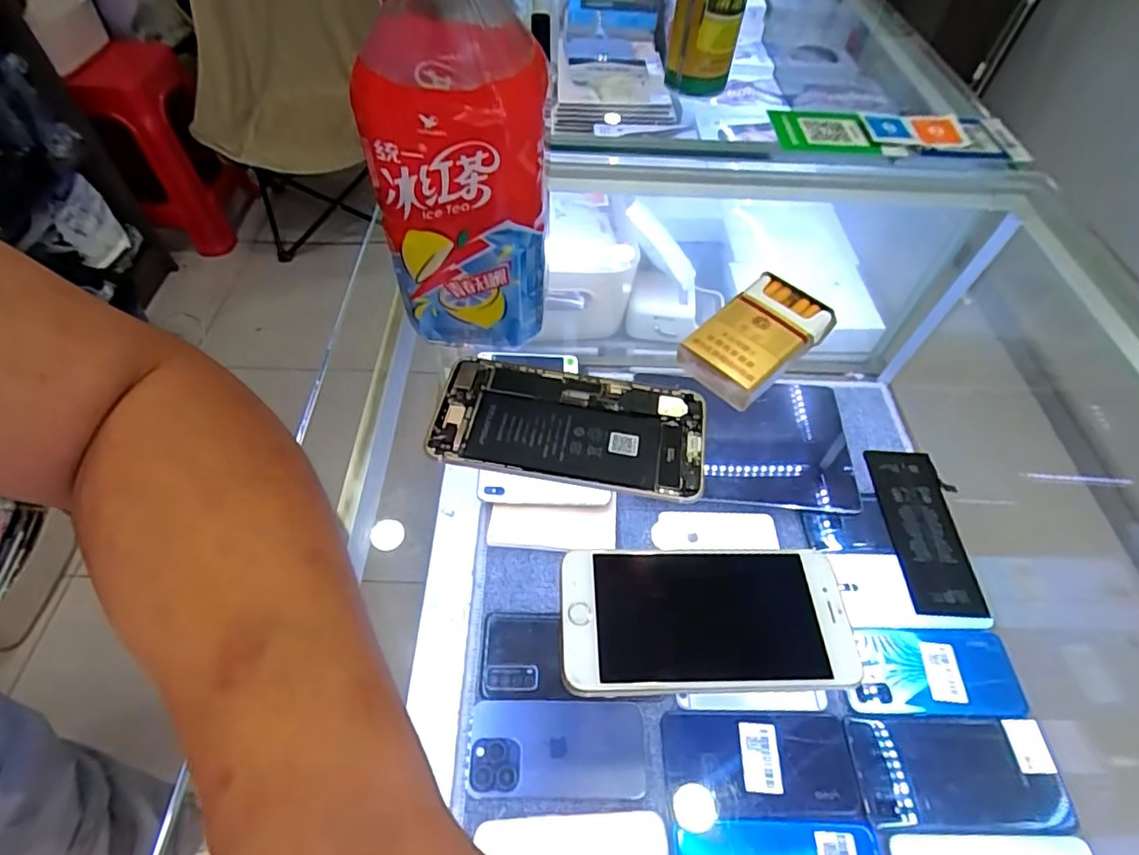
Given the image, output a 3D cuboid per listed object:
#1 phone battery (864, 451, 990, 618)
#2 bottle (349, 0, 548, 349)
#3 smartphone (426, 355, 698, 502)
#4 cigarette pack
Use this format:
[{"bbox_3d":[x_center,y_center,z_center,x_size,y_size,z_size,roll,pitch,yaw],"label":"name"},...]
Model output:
[{"bbox_3d":[0.190,0.053,0.305,0.040,0.006,0.093,1,54,-2],"label":"phone battery"},{"bbox_3d":[-0.055,-0.145,0.299,0.086,0.206,0.088,3,54,0],"label":"bottle"},{"bbox_3d":[0.000,-0.002,0.333,0.155,0.007,0.076,9,54,4],"label":"smartphone"},{"bbox_3d":[0.117,-0.056,0.357,0.099,0.019,0.056,-36,63,-25],"label":"cigarette pack"}]

